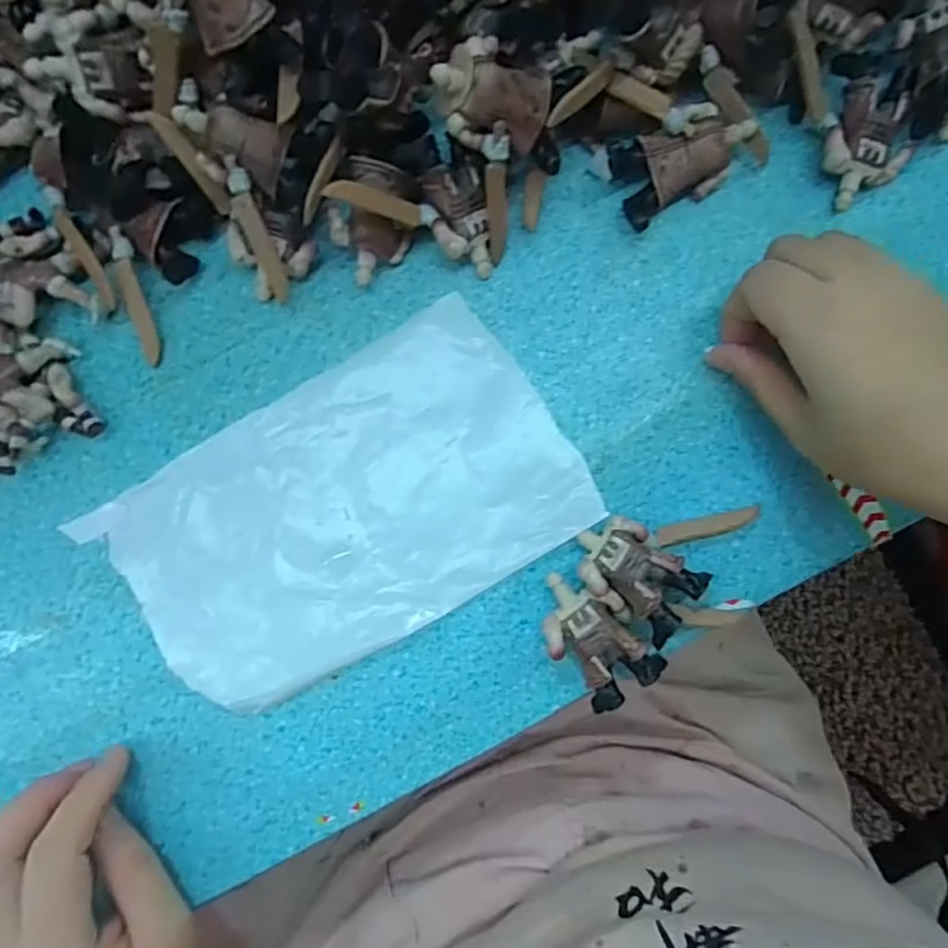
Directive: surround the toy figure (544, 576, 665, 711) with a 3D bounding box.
[{"bbox_3d":[0.051,0.069,0.270,0.036,0.018,0.058,-36,87,-1],"label":"toy figure"}]

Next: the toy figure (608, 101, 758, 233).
[{"bbox_3d":[0.088,-0.135,0.270,0.058,0.025,0.034,-28,87,0],"label":"toy figure"}]

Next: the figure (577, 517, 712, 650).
[{"bbox_3d":[0.068,0.042,0.267,0.049,0.022,0.034,40,89,3],"label":"figure"}]

